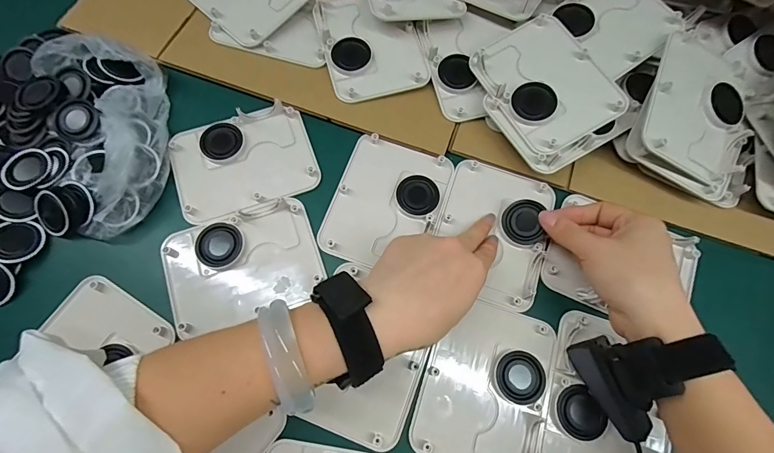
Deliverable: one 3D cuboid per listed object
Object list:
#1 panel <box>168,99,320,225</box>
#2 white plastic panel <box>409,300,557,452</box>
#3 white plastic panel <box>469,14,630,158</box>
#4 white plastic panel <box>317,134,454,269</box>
[{"bbox_3d":[-0.133,-0.061,0.352,0.123,0.011,0.091,-19,74,-7],"label":"panel"},{"bbox_3d":[0.079,0.127,0.301,0.096,0.007,0.124,18,73,5],"label":"white plastic panel"},{"bbox_3d":[0.146,-0.134,0.347,0.098,0.012,0.126,-31,74,-3],"label":"white plastic panel"},{"bbox_3d":[0.000,-0.021,0.345,0.095,0.008,0.120,19,73,5],"label":"white plastic panel"}]

